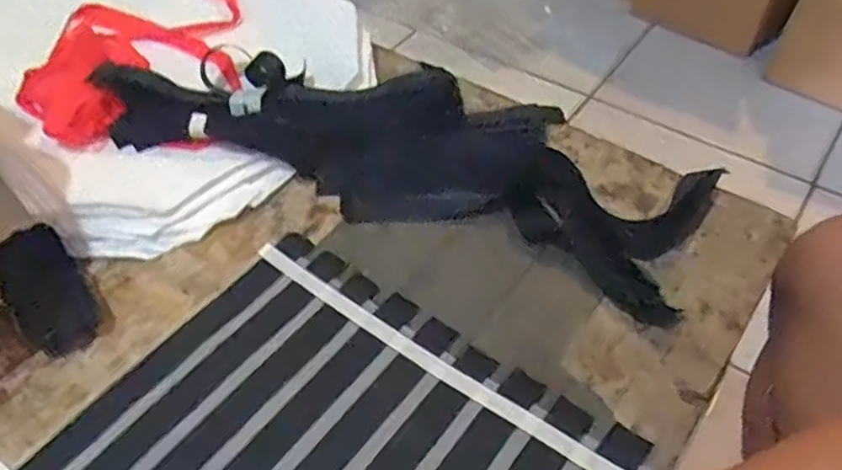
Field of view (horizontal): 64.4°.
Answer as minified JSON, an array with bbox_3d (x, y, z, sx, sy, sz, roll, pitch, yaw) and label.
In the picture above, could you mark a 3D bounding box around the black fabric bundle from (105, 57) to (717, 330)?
[{"bbox_3d":[-0.014,-0.090,0.581,0.500,0.043,0.189,18,52,16],"label":"black fabric bundle"}]

